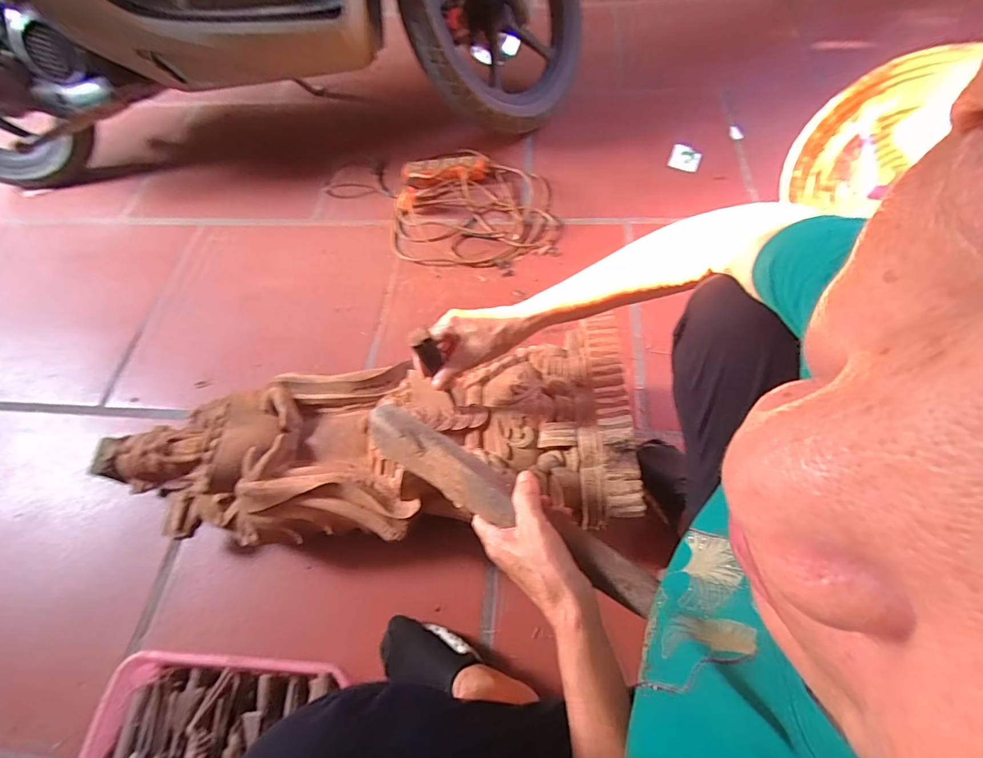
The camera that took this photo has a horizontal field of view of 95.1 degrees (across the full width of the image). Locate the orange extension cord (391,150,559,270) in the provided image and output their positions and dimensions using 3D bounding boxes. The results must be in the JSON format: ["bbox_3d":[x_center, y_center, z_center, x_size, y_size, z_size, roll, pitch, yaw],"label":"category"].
[{"bbox_3d":[-0.033,-0.410,1.041,0.376,0.068,0.350,3,62,6],"label":"orange extension cord"}]

